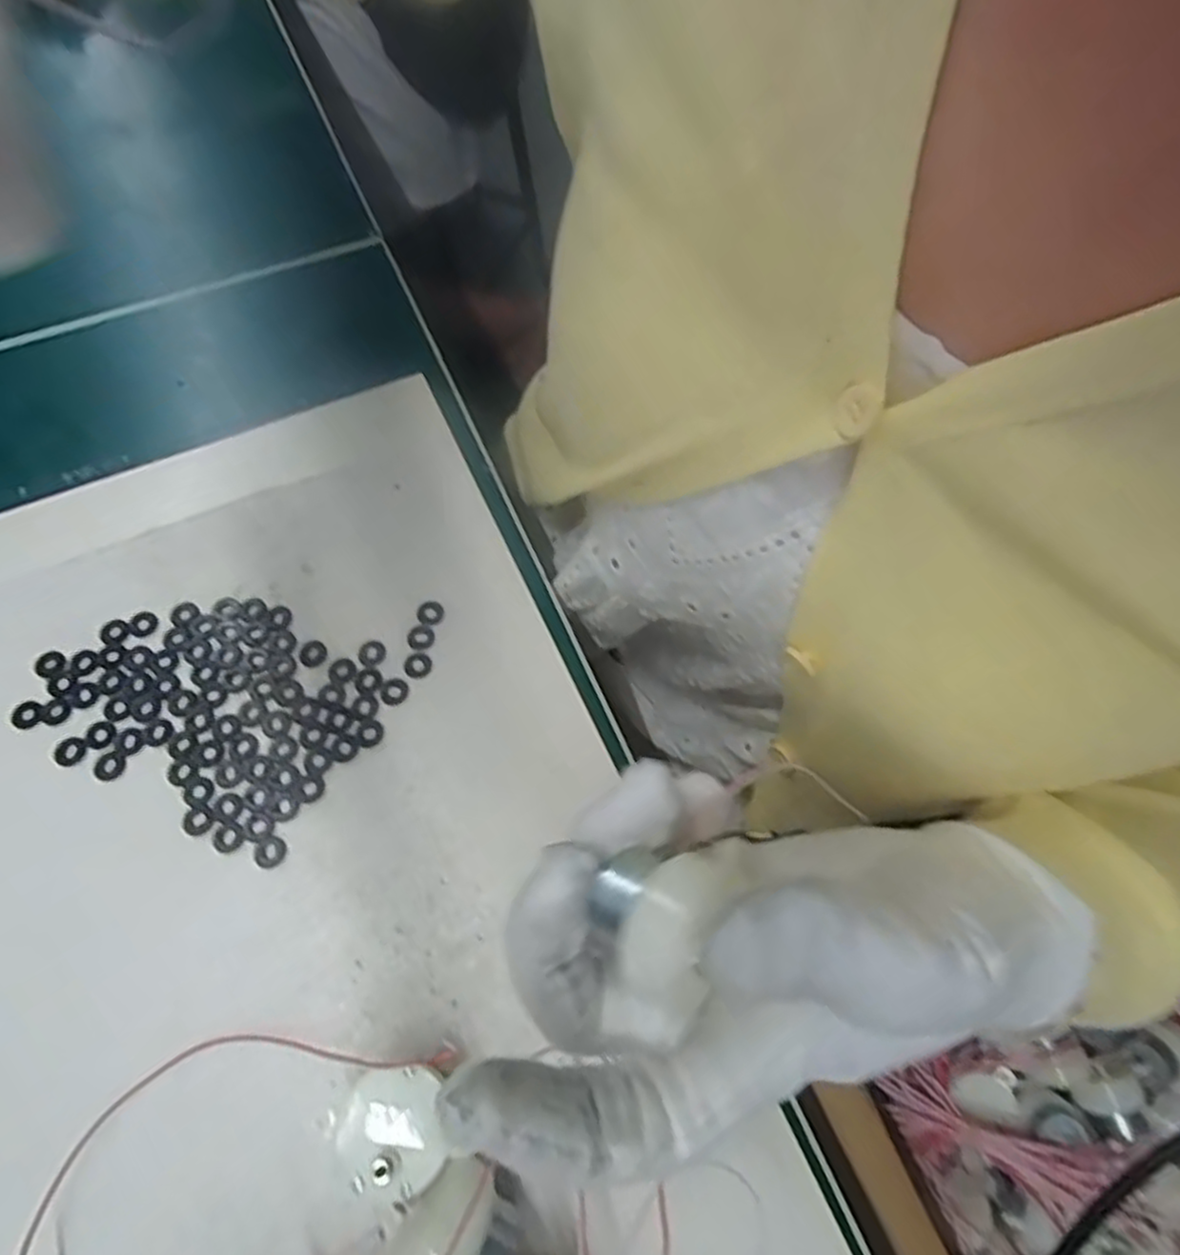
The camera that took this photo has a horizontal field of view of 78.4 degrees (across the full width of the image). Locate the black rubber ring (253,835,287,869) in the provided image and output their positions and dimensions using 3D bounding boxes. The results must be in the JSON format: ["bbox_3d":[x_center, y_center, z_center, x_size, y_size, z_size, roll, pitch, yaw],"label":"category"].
[{"bbox_3d":[-0.111,0.077,0.250,0.011,0.004,0.011,1,66,-1],"label":"black rubber ring"}]

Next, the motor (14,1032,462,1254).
[{"bbox_3d":[-0.102,0.146,0.208,0.126,0.027,0.054,-17,67,-9],"label":"motor"}]

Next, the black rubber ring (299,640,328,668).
[{"bbox_3d":[-0.108,0.010,0.280,0.011,0.004,0.011,1,66,-1],"label":"black rubber ring"}]

